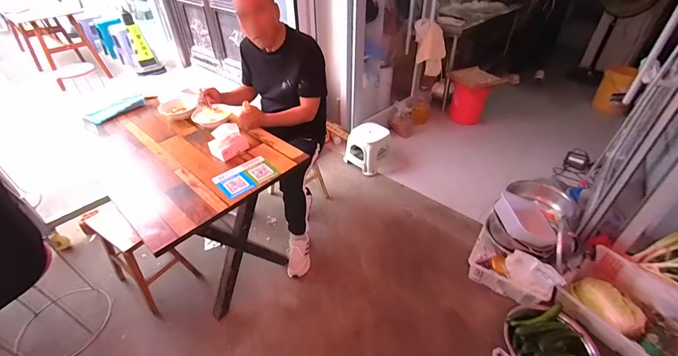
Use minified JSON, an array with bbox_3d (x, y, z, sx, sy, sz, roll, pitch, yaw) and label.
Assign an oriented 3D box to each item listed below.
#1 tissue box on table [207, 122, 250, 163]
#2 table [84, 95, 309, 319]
[{"bbox_3d":[-0.428,-0.143,1.186,0.108,0.088,0.132,25,47,29],"label":"tissue box on table"},{"bbox_3d":[-0.639,0.111,1.471,0.915,0.664,0.602,29,46,32],"label":"table"}]

